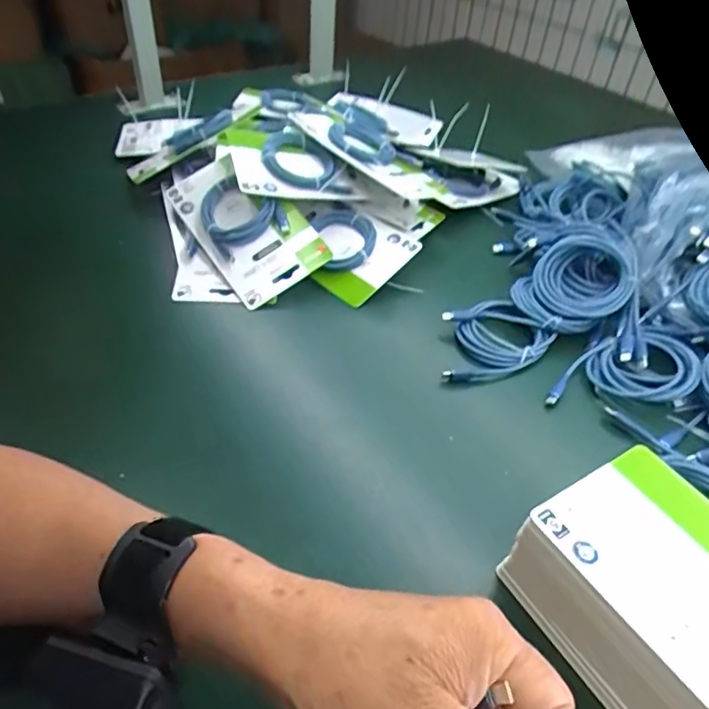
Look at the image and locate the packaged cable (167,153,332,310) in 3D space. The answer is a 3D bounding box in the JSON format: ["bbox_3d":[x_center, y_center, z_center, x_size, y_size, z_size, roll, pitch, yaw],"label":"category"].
[{"bbox_3d":[-0.111,-0.134,0.577,0.098,0.022,0.174,-35,73,-8],"label":"packaged cable"}]

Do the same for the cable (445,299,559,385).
[{"bbox_3d":[0.119,-0.015,0.520,0.111,0.023,0.075,-17,46,-22],"label":"cable"}]

